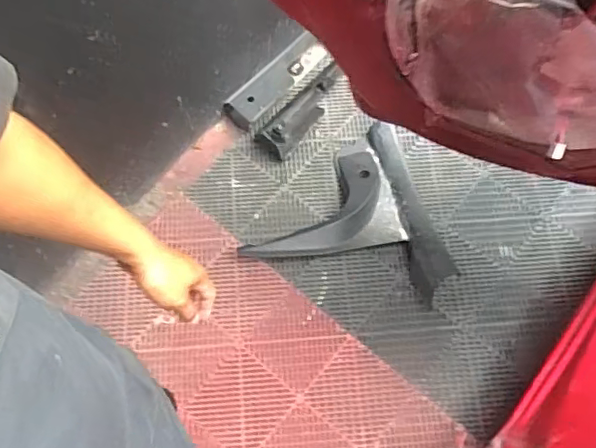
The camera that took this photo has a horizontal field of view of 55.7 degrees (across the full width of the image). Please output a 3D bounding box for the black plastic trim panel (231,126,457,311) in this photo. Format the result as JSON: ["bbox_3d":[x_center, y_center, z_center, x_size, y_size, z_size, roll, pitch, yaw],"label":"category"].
[{"bbox_3d":[0.196,0.012,1.458,0.436,0.134,0.503,38,72,15],"label":"black plastic trim panel"}]

